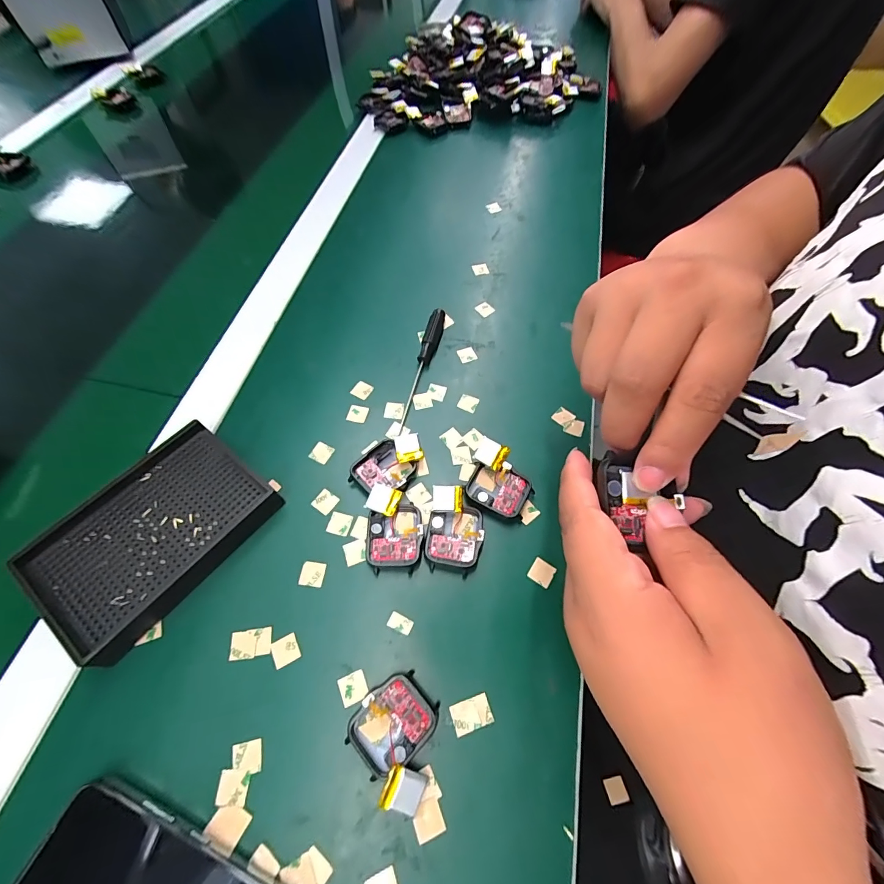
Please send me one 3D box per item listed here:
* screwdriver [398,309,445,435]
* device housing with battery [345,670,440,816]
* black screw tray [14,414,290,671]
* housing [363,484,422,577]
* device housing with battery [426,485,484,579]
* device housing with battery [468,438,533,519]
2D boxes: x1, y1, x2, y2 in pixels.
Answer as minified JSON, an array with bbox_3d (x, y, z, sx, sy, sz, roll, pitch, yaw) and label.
[{"bbox_3d":[-0.016,-0.066,0.338,0.014,0.017,0.125,11,61,5],"label":"screwdriver"},{"bbox_3d":[-0.023,0.165,0.218,0.046,0.014,0.054,-37,68,-19],"label":"device housing with battery"},{"bbox_3d":[-0.194,0.059,0.264,0.092,0.023,0.135,35,66,17],"label":"black screw tray"},{"bbox_3d":[-0.034,0.059,0.271,0.038,0.018,0.058,-4,61,-3],"label":"housing"},{"bbox_3d":[0.009,0.060,0.273,0.037,0.016,0.055,7,61,3],"label":"device housing with battery"},{"bbox_3d":[0.044,0.028,0.289,0.046,0.018,0.047,18,62,9],"label":"device housing with battery"}]

